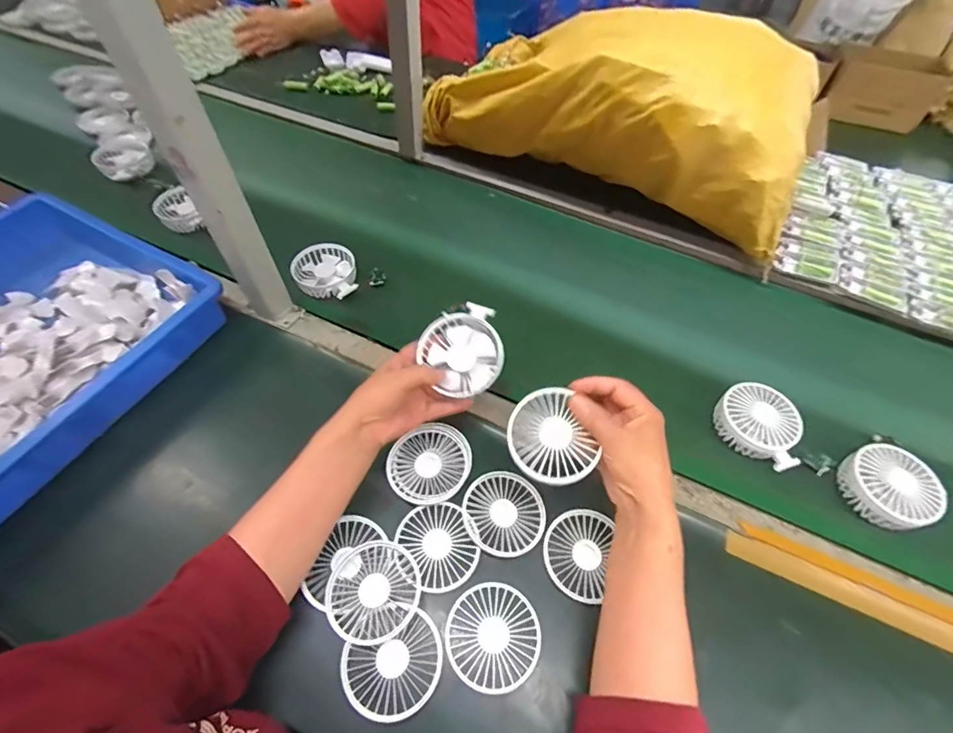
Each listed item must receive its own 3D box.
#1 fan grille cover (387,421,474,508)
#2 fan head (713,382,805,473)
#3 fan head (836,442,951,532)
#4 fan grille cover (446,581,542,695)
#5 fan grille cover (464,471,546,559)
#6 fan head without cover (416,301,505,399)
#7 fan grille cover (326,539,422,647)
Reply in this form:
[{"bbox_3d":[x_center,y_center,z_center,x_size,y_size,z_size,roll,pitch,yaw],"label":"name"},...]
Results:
[{"bbox_3d":[-0.052,0.108,0.498,0.091,0.015,0.083,-26,61,-18],"label":"fan grille cover"},{"bbox_3d":[0.337,0.068,0.532,0.074,0.039,0.096,-39,65,-24],"label":"fan head"},{"bbox_3d":[0.455,0.132,0.497,0.082,0.040,0.090,-26,61,-18],"label":"fan head"},{"bbox_3d":[0.016,0.250,0.417,0.084,0.004,0.085,40,63,22],"label":"fan grille cover"},{"bbox_3d":[0.030,0.155,0.479,0.086,0.006,0.086,39,63,22],"label":"fan grille cover"},{"bbox_3d":[-0.015,-0.017,0.491,0.085,0.034,0.096,-10,77,9],"label":"fan head without cover"},{"bbox_3d":[-0.099,0.215,0.432,0.085,0.018,0.087,36,62,20],"label":"fan grille cover"}]

